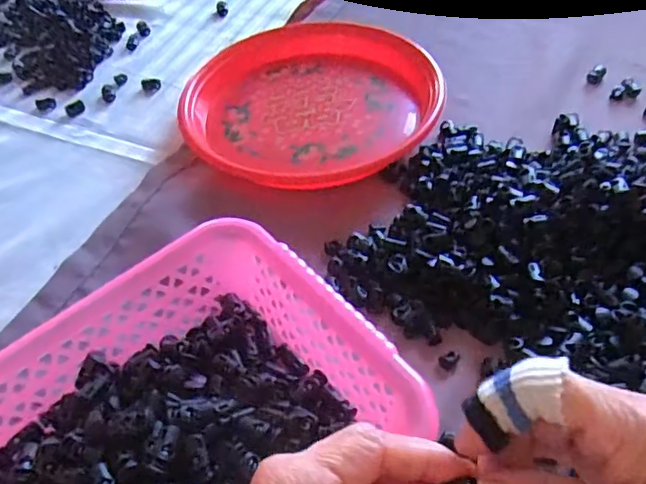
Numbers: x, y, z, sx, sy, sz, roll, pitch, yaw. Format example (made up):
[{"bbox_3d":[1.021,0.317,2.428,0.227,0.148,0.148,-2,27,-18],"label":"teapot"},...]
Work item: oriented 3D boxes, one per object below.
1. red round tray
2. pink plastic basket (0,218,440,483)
[{"bbox_3d":[-0.016,-0.155,0.591,0.247,0.036,0.241,-2,52,3],"label":"red round tray"},{"bbox_3d":[-0.115,0.133,0.343,0.306,0.079,0.196,-36,57,-22],"label":"pink plastic basket"}]

